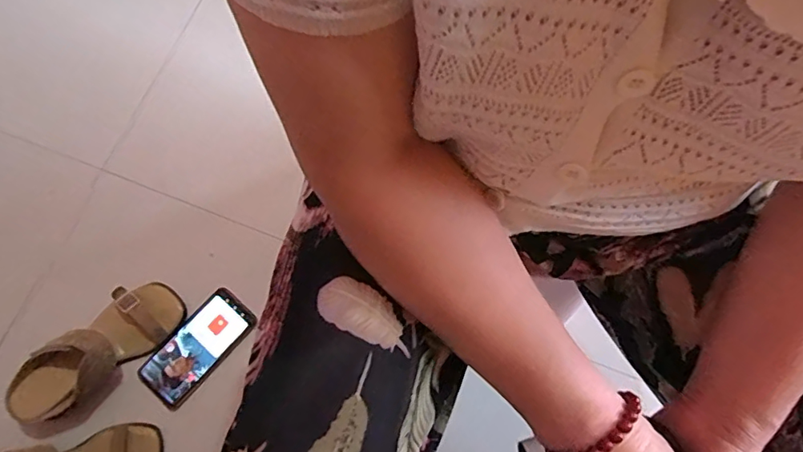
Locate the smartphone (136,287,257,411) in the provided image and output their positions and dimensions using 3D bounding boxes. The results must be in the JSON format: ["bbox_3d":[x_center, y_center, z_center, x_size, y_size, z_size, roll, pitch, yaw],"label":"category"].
[{"bbox_3d":[-0.292,0.173,0.741,0.081,0.005,0.166,40,77,9],"label":"smartphone"}]

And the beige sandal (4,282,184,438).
[{"bbox_3d":[-0.418,0.171,0.707,0.095,0.070,0.231,40,77,9],"label":"beige sandal"}]

